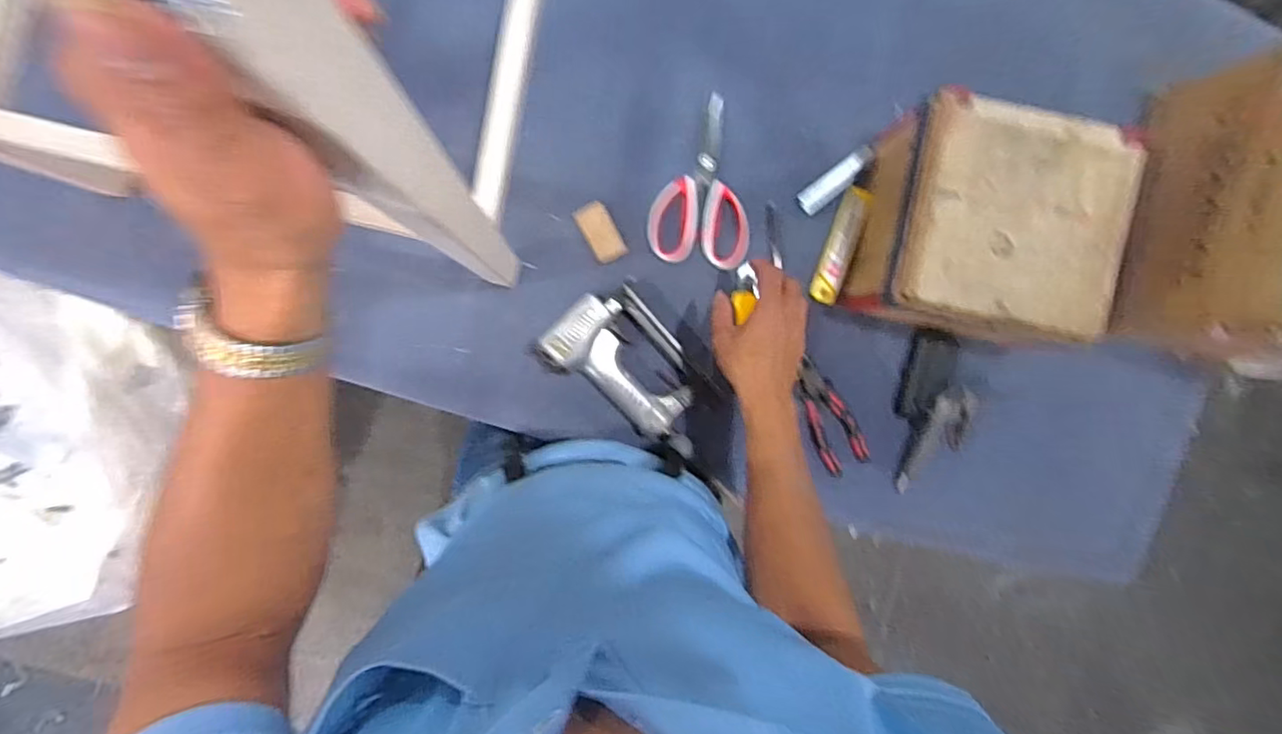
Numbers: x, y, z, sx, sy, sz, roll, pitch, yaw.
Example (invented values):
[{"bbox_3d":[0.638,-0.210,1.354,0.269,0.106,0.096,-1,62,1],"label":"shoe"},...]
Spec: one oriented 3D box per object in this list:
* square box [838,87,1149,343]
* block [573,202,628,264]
[{"bbox_3d":[0.357,-0.143,0.614,0.217,0.128,0.221,11,92,-5],"label":"square box"},{"bbox_3d":[-0.045,-0.151,0.644,0.037,0.010,0.068,-29,95,-3],"label":"block"}]

